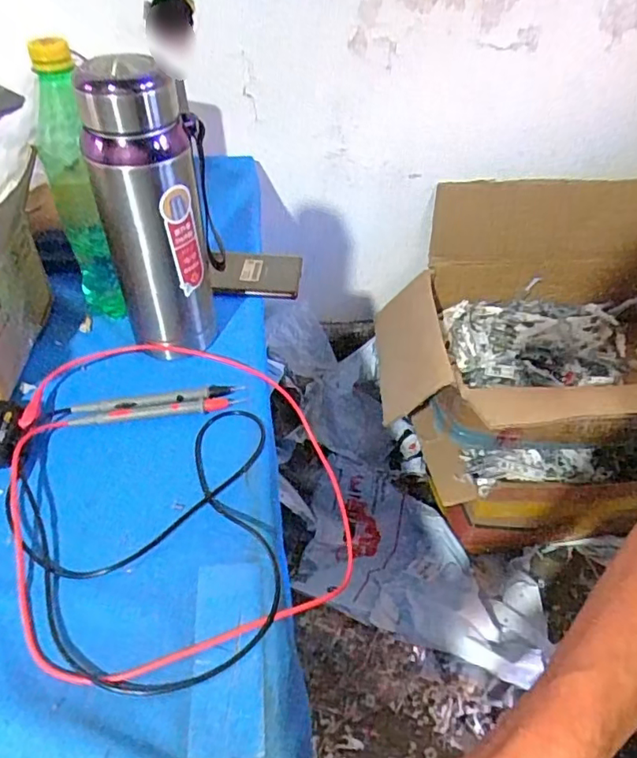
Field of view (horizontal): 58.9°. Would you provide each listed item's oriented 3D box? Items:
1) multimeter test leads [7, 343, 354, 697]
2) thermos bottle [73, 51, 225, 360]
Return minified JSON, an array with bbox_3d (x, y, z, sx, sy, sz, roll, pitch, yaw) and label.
[{"bbox_3d":[-0.108,0.069,0.426,0.228,0.016,0.297,-14,48,-14],"label":"multimeter test leads"},{"bbox_3d":[-0.133,-0.127,0.464,0.070,0.233,0.074,17,48,14],"label":"thermos bottle"}]

